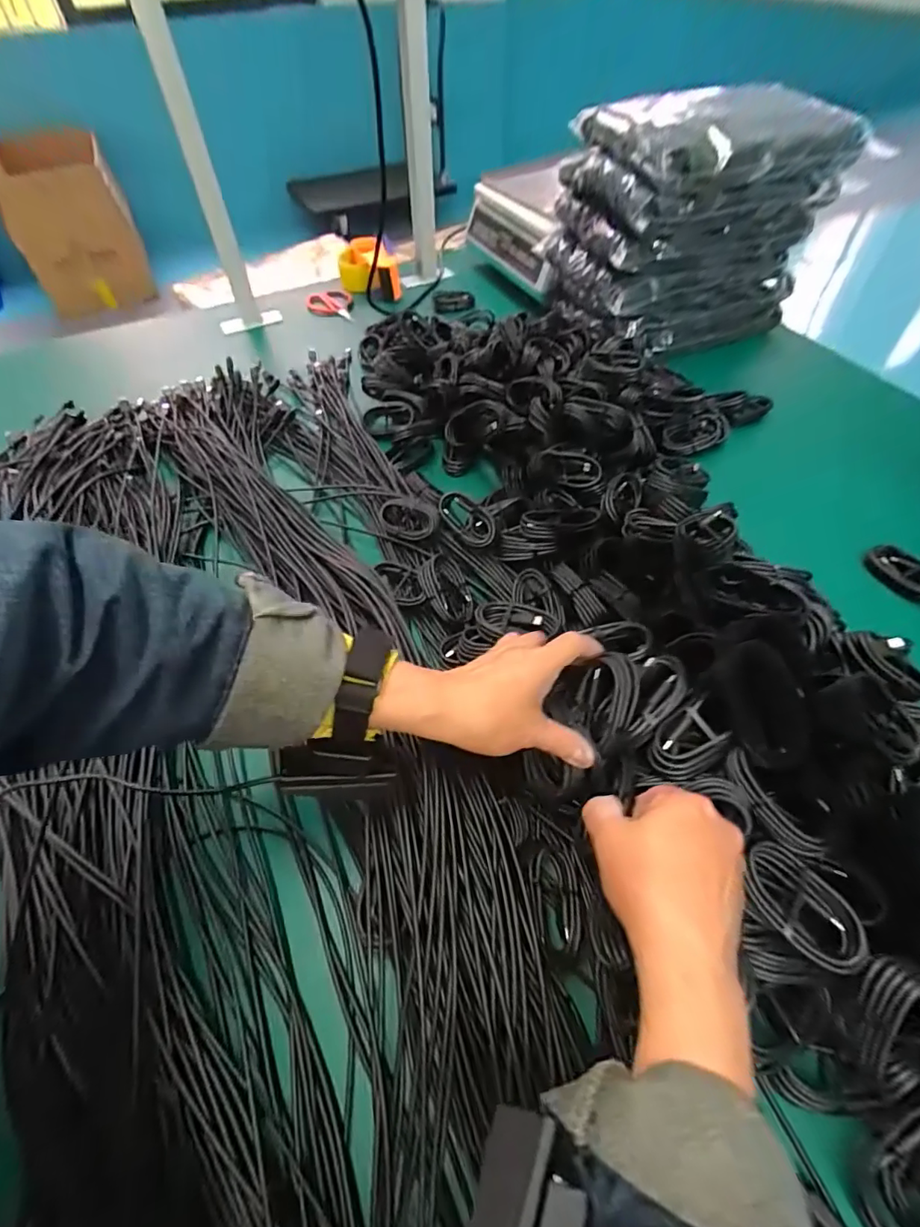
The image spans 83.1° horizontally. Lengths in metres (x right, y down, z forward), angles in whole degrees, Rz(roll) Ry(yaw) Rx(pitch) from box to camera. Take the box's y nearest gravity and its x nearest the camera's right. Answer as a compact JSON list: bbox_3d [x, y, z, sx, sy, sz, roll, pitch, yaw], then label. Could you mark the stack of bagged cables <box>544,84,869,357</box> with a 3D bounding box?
[{"bbox_3d":[0.310,-0.550,0.743,0.306,0.244,0.220,-17,56,-10],"label":"stack of bagged cables"}]

